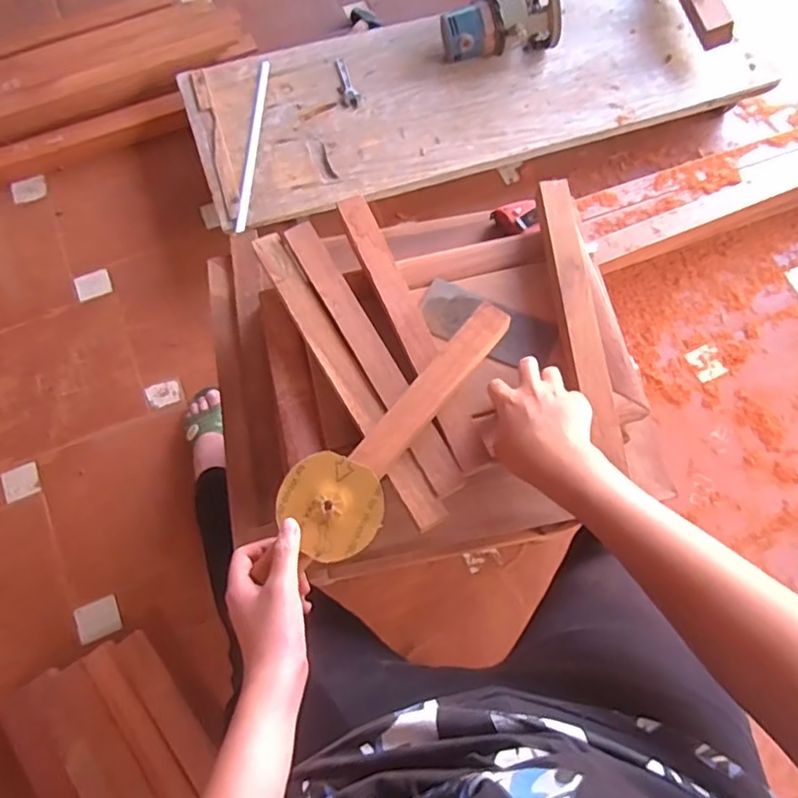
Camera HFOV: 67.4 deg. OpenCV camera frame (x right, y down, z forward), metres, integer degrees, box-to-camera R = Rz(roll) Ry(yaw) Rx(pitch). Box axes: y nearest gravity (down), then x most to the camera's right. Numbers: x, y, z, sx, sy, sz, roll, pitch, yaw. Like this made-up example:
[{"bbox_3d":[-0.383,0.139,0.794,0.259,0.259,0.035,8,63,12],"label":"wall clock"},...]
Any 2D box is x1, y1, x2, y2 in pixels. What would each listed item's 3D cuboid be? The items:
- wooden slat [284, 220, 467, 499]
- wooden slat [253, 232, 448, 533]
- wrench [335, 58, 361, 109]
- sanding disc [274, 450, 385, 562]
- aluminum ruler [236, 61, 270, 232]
[{"bbox_3d":[-0.030,-0.051,0.608,0.033,0.017,0.328,-28,73,-9],"label":"wooden slat"},{"bbox_3d":[-0.057,-0.029,0.605,0.031,0.014,0.354,-29,73,-9],"label":"wooden slat"},{"bbox_3d":[-0.116,-0.701,1.329,0.042,0.008,0.142,-14,69,-5],"label":"wrench"},{"bbox_3d":[-0.060,0.091,0.524,0.094,0.005,0.085,42,84,16],"label":"sanding disc"},{"bbox_3d":[-0.311,-0.550,1.274,0.022,0.007,0.456,1,69,1],"label":"aluminum ruler"}]

